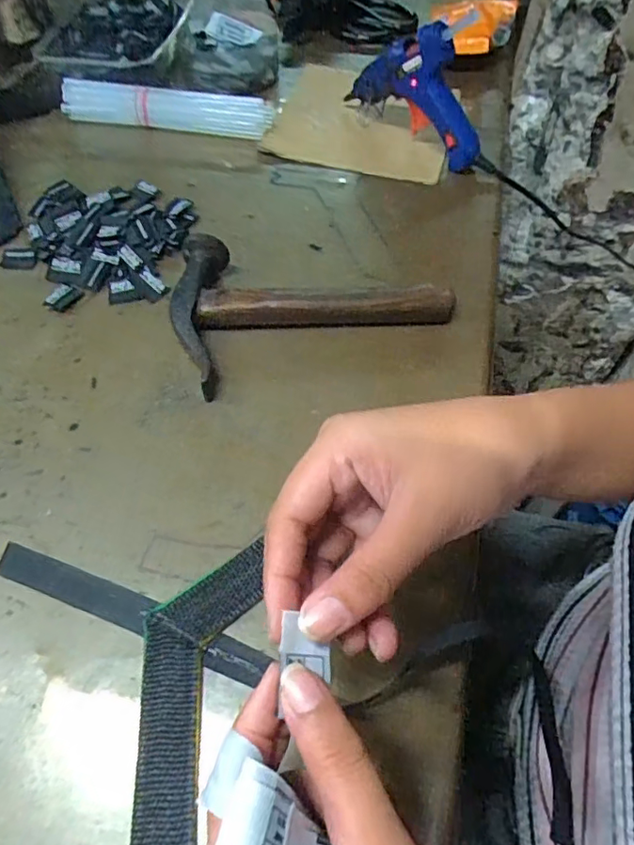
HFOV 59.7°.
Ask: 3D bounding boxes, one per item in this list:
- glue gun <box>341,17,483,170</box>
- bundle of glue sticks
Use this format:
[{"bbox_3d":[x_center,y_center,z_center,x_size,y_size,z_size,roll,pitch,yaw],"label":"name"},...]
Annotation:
[{"bbox_3d":[0.088,-0.279,0.460,0.132,0.092,0.031,39,63,22],"label":"glue gun"},{"bbox_3d":[-0.137,-0.286,0.502,0.189,0.029,0.022,7,56,3],"label":"bundle of glue sticks"}]

